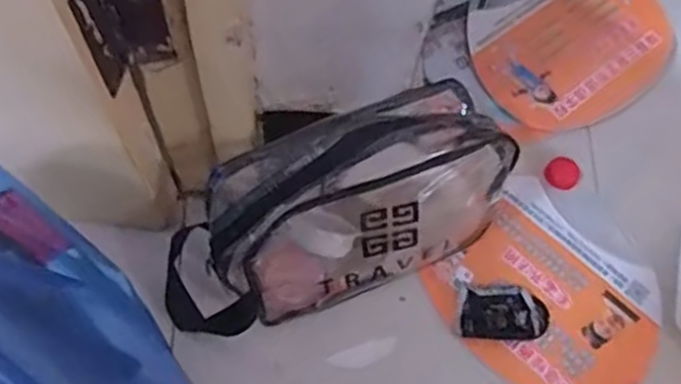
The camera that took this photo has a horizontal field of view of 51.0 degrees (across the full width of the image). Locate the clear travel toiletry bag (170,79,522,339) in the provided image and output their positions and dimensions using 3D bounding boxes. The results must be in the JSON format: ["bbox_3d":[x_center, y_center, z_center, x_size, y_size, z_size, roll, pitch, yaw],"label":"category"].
[{"bbox_3d":[-0.006,0.023,0.580,0.284,0.143,0.107,-24,72,-14],"label":"clear travel toiletry bag"}]

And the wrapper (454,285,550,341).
[{"bbox_3d":[0.140,0.104,0.614,0.078,0.009,0.047,5,67,-3],"label":"wrapper"}]

